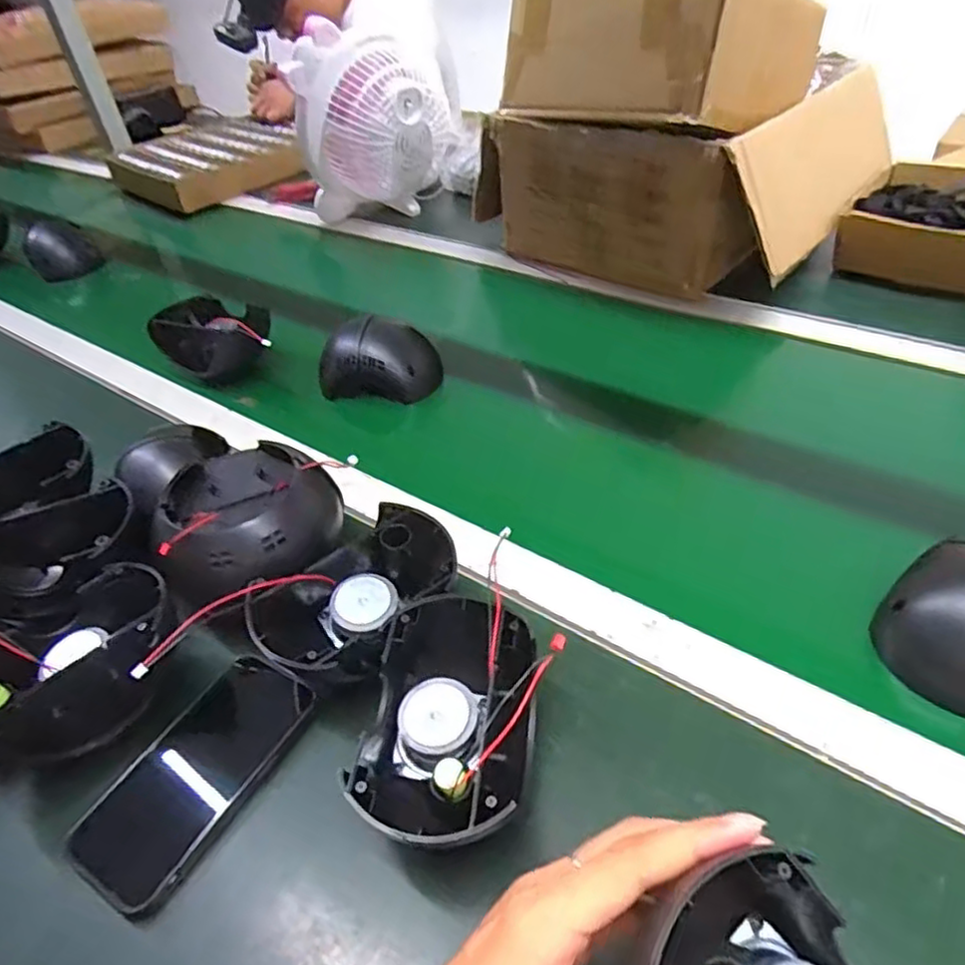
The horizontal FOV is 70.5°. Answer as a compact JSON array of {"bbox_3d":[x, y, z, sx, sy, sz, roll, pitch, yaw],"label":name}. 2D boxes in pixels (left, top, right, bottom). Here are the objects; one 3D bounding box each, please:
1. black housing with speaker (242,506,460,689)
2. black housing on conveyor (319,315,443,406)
[{"bbox_3d":[-0.076,0.078,0.441,0.096,0.061,0.127,19,48,27],"label":"black housing with speaker"},{"bbox_3d":[-0.106,-0.124,0.693,0.120,0.066,0.074,-13,42,-6],"label":"black housing on conveyor"}]

